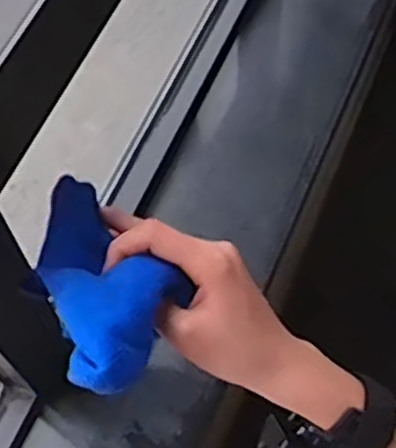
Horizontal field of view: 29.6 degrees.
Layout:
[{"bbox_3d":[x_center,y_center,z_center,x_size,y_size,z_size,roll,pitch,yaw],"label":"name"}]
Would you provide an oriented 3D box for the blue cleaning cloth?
[{"bbox_3d":[-0.054,0.031,0.439,0.082,0.033,0.137,-19,52,-9],"label":"blue cleaning cloth"}]

